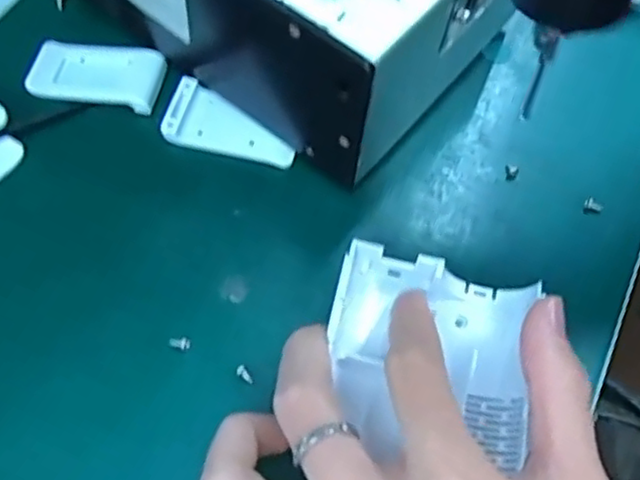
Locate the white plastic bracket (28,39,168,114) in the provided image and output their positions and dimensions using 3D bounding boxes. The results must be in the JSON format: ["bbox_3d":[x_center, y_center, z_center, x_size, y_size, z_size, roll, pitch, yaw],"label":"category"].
[{"bbox_3d":[-0.096,-0.073,0.291,0.057,0.005,0.029,9,64,2],"label":"white plastic bracket"}]

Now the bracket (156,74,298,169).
[{"bbox_3d":[-0.037,-0.047,0.282,0.056,0.007,0.027,20,64,7],"label":"bracket"}]

